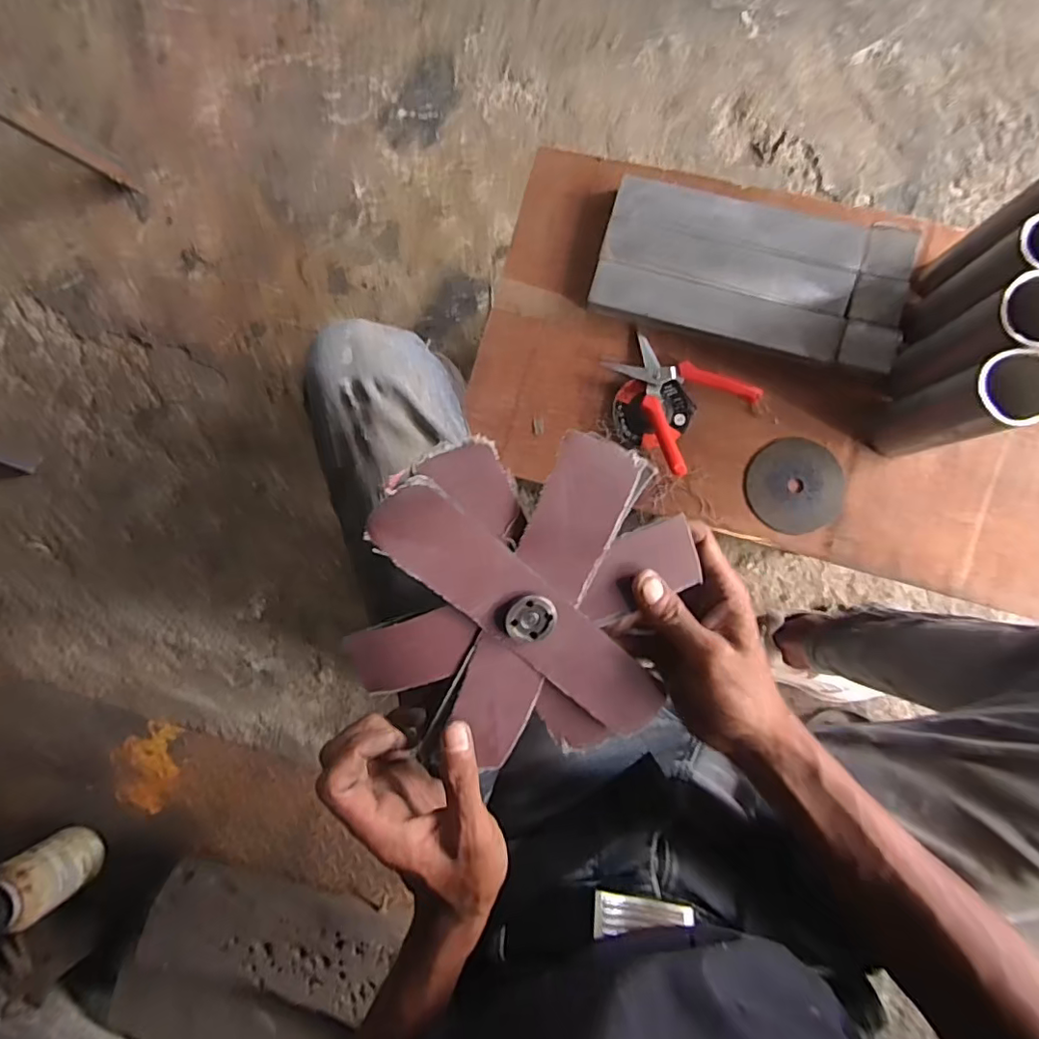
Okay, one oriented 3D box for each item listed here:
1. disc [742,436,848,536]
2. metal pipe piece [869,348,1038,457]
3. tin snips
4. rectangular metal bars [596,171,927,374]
[{"bbox_3d":[0.295,-0.036,0.604,0.098,0.006,0.098,0,88,4],"label":"disc"},{"bbox_3d":[0.398,-0.101,0.525,0.058,0.179,0.057,-15,87,4],"label":"metal pipe piece"},{"bbox_3d":[0.168,-0.142,0.615,0.144,0.027,0.128,45,92,4],"label":"tin snips"},{"bbox_3d":[0.253,-0.270,0.612,0.322,0.025,0.156,17,90,5],"label":"rectangular metal bars"}]

